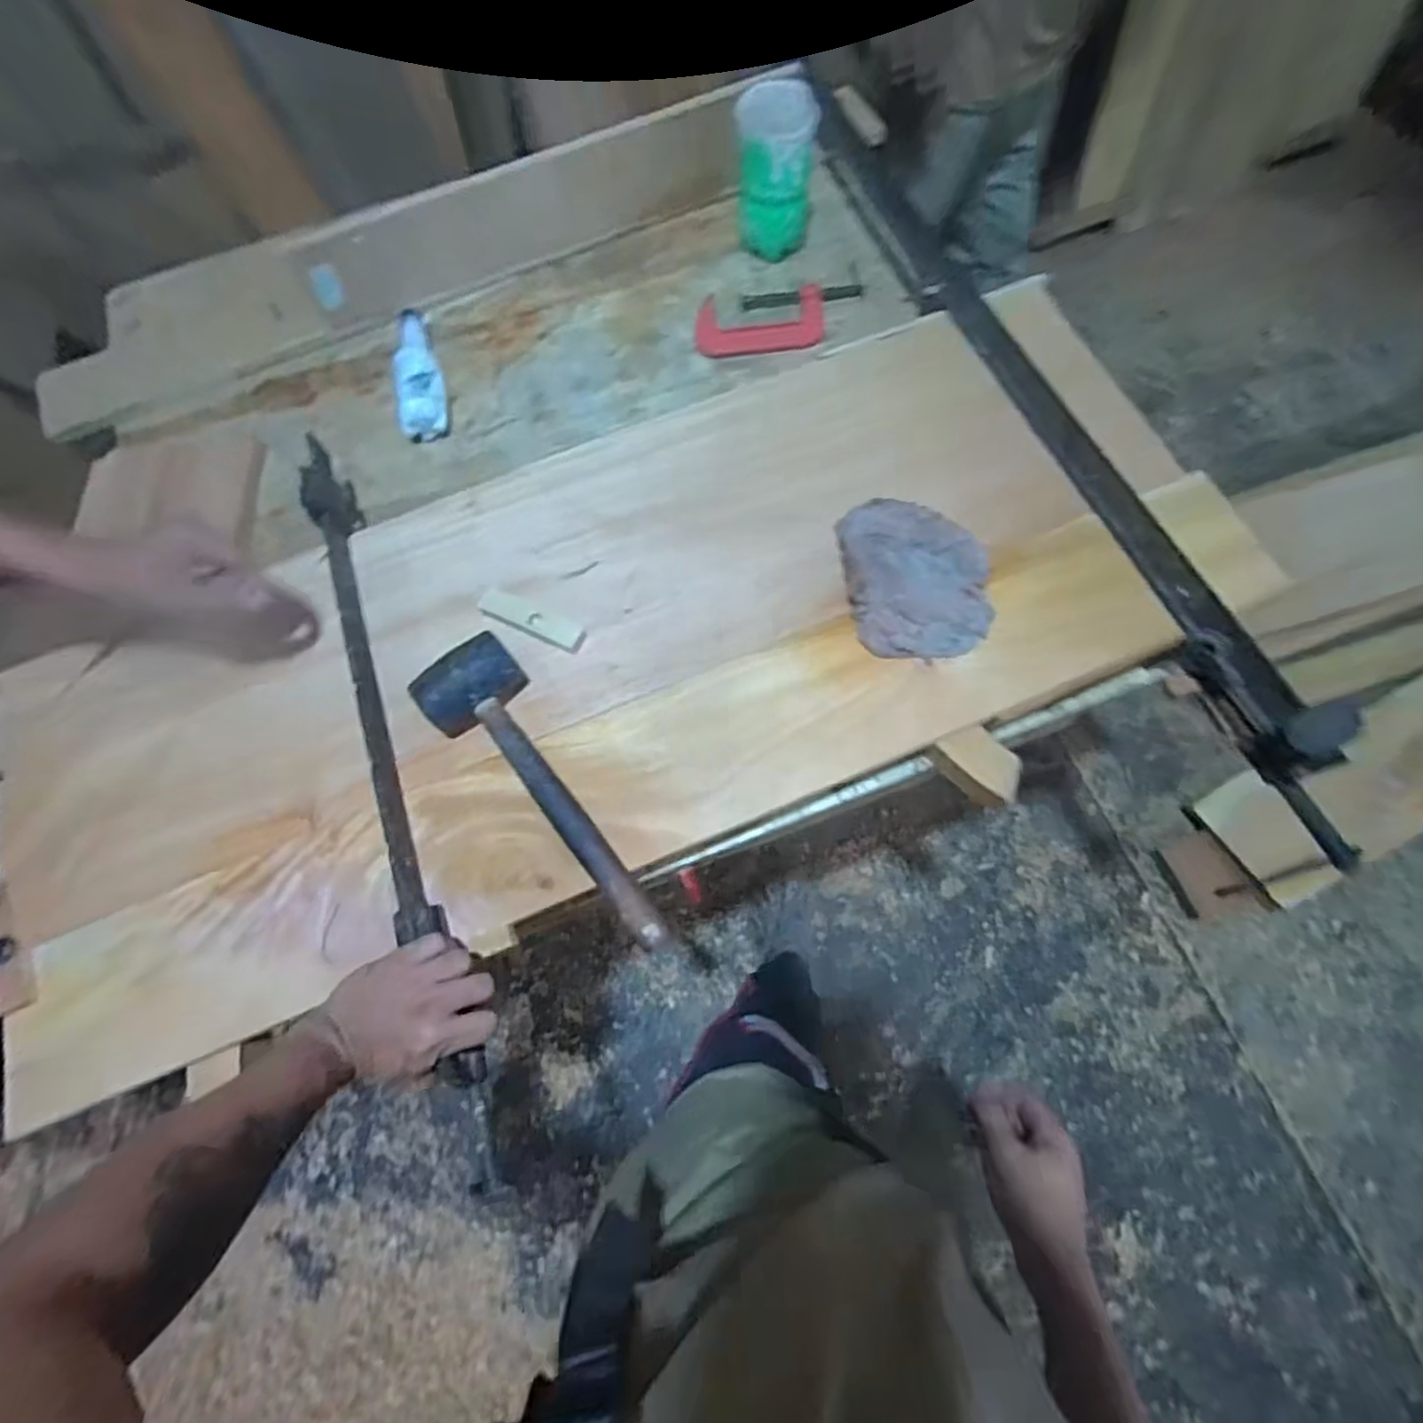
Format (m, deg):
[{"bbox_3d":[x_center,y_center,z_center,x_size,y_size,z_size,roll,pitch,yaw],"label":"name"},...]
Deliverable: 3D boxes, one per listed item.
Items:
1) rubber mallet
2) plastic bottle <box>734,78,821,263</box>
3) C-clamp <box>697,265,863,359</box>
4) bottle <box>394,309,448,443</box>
[{"bbox_3d":[-0.154,0.077,0.625,0.097,0.059,0.329,-36,74,-9],"label":"rubber mallet"},{"bbox_3d":[0.080,-0.675,0.876,0.097,0.181,0.104,4,72,4],"label":"plastic bottle"},{"bbox_3d":[0.091,-0.523,0.900,0.223,0.023,0.111,-8,72,0],"label":"C-clamp"},{"bbox_3d":[-0.377,-0.442,0.881,0.065,0.054,0.197,-10,72,-1],"label":"bottle"}]

